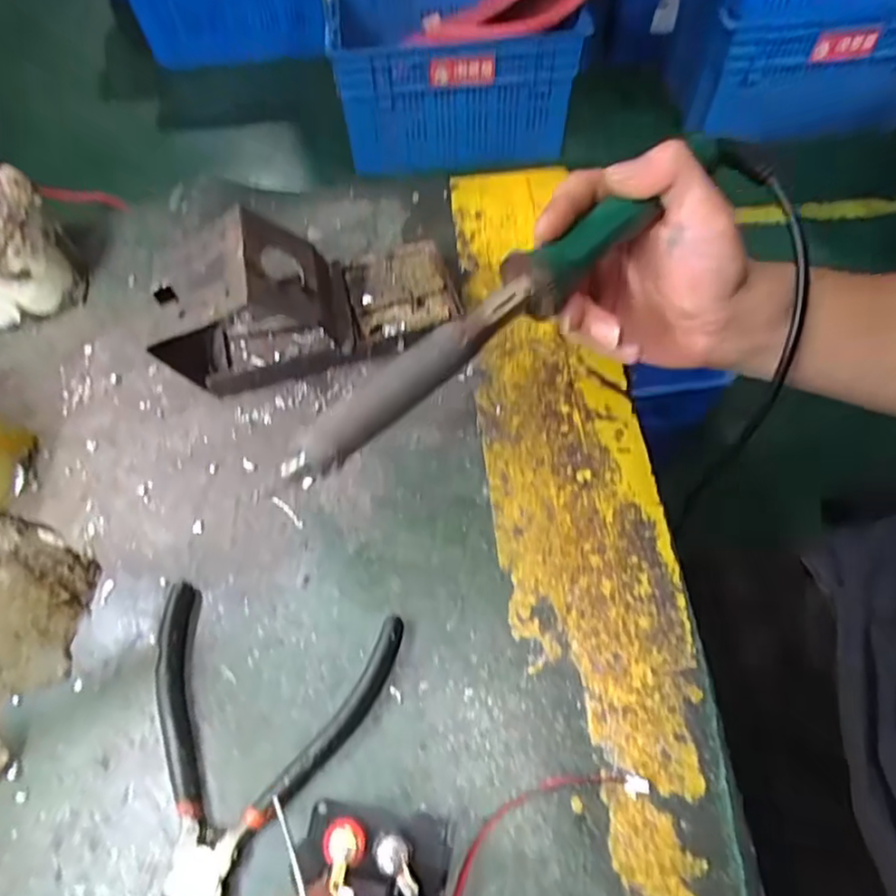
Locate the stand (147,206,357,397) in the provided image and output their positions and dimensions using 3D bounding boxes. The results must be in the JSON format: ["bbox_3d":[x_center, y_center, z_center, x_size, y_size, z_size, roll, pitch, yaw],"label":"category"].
[{"bbox_3d":[-0.111,-0.081,0.363,0.103,0.082,0.064,-12,59,-5],"label":"stand"}]

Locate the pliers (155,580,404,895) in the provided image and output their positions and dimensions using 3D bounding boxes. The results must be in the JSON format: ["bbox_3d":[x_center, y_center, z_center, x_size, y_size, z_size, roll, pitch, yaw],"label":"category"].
[{"bbox_3d":[-0.092,0.133,0.276,0.113,0.012,0.136,9,60,7],"label":"pliers"}]

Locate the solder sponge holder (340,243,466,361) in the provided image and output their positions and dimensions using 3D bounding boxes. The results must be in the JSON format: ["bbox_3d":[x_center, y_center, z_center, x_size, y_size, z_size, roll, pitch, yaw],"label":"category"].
[{"bbox_3d":[-0.030,-0.096,0.405,0.065,0.022,0.073,-12,59,-5],"label":"solder sponge holder"}]

